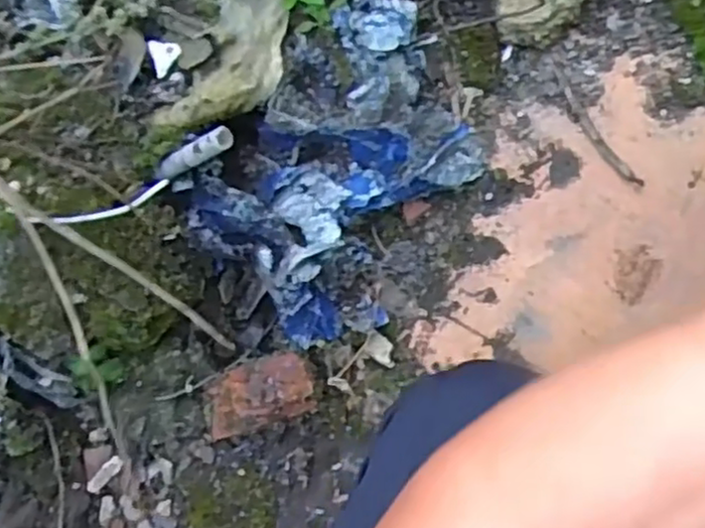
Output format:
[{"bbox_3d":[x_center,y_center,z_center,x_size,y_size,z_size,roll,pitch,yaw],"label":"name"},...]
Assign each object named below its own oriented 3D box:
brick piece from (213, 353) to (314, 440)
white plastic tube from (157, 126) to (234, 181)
[{"bbox_3d":[-0.085,0.118,0.660,0.094,0.029,0.057,-19,79,7],"label":"brick piece"},{"bbox_3d":[-0.132,-0.091,0.600,0.075,0.018,0.019,-23,82,25],"label":"white plastic tube"}]

